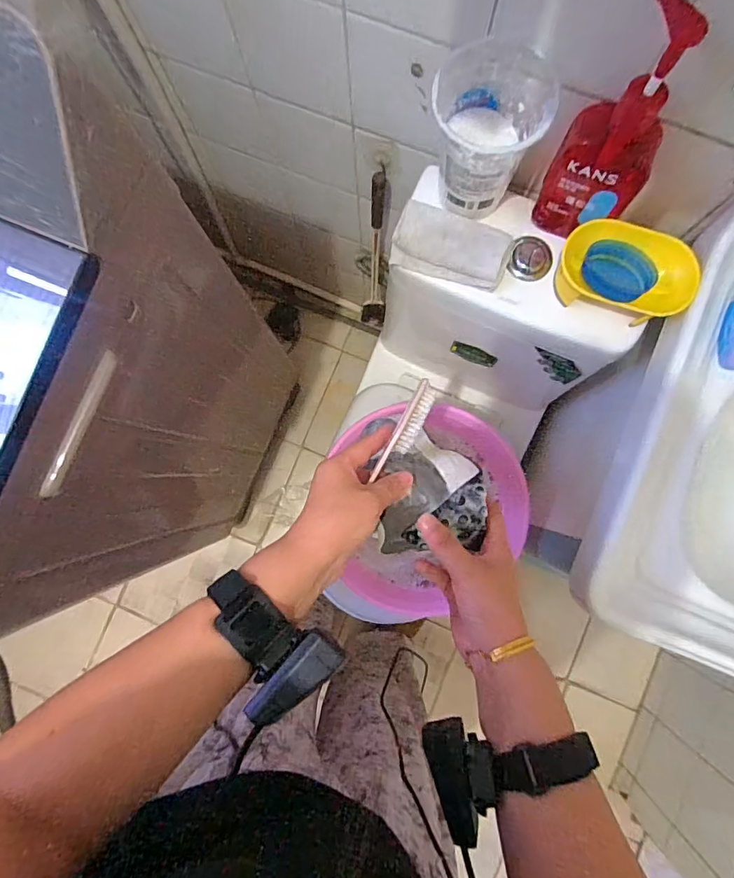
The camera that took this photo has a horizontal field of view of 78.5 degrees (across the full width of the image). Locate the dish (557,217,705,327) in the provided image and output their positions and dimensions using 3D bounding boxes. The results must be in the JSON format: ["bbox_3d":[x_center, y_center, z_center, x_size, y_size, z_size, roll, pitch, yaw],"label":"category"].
[{"bbox_3d":[0.298,-0.192,0.519,0.151,0.049,0.090,9,85,3],"label":"dish"}]

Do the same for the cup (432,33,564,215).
[{"bbox_3d":[0.134,-0.325,0.500,0.099,0.141,0.115,13,85,3],"label":"cup"}]

